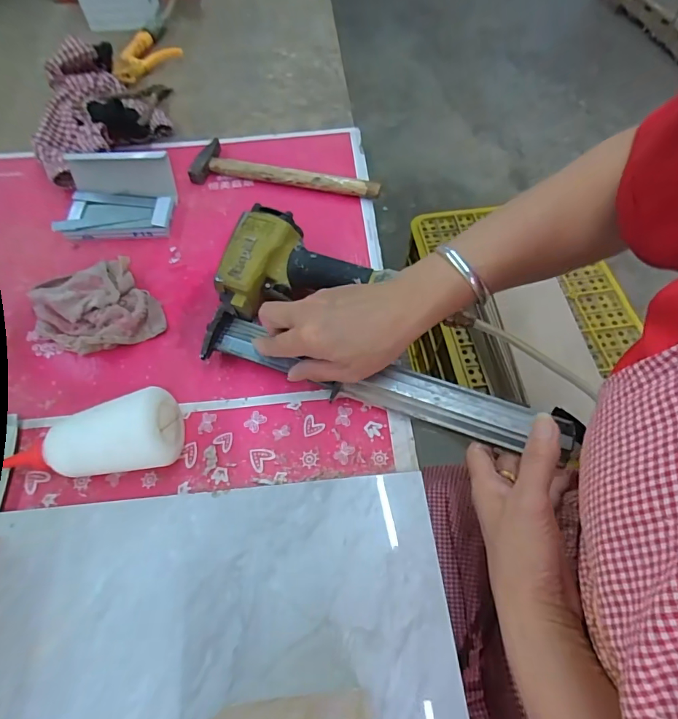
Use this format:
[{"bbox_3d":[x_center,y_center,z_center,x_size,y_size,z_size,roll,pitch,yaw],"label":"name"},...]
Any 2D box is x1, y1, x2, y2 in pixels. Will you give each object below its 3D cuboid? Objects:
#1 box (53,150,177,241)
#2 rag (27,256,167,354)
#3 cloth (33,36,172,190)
[{"bbox_3d":[-0.270,-0.196,0.523,0.132,0.058,0.087,-2,59,0],"label":"box"},{"bbox_3d":[-0.258,-0.058,0.457,0.111,0.032,0.124,-29,63,-15],"label":"rag"},{"bbox_3d":[-0.339,-0.337,0.595,0.181,0.065,0.215,-34,64,-18],"label":"cloth"}]

